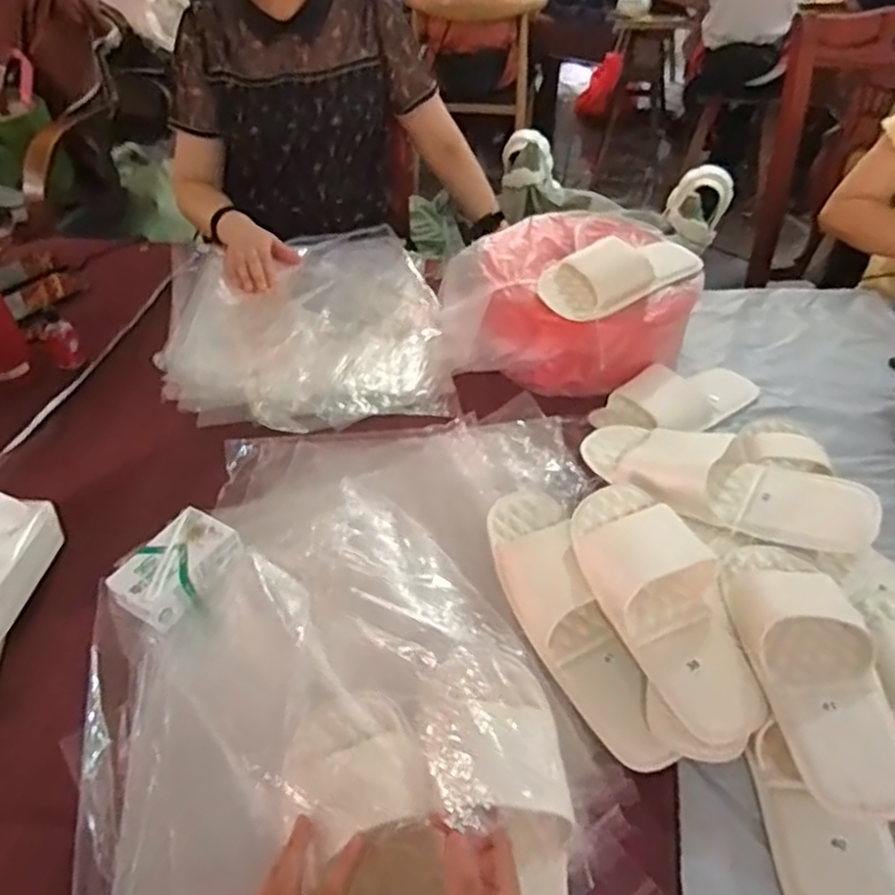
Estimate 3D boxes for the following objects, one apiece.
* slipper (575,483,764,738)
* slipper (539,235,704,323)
[{"bbox_3d":[0.187,0.128,0.595,0.105,0.051,0.233,-19,63,-11],"label":"slipper"},{"bbox_3d":[0.225,-0.227,0.877,0.225,0.063,0.097,-22,47,-21],"label":"slipper"}]

